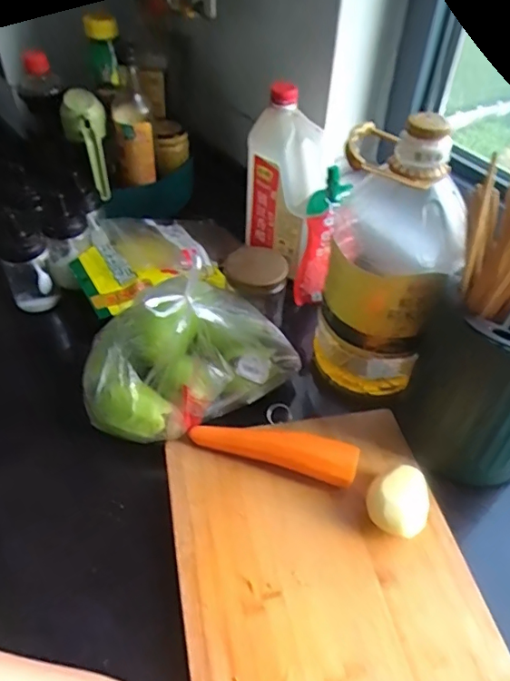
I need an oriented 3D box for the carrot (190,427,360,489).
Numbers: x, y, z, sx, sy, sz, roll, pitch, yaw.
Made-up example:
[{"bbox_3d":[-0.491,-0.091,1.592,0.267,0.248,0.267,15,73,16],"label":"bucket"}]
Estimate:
[{"bbox_3d":[0.019,0.116,0.592,0.184,0.039,0.040,15,48,11],"label":"carrot"}]

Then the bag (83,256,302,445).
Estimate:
[{"bbox_3d":[-0.077,-0.008,0.618,0.254,0.137,0.175,-16,49,-17],"label":"bag"}]

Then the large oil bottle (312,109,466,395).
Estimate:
[{"bbox_3d":[0.151,-0.084,0.627,0.140,0.309,0.146,13,47,10],"label":"large oil bottle"}]

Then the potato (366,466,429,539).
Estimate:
[{"bbox_3d":[0.145,0.160,0.545,0.058,0.037,0.072,19,48,15],"label":"potato"}]

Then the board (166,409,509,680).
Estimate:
[{"bbox_3d":[0.066,0.229,0.499,0.258,0.021,0.358,-8,47,-9],"label":"board"}]

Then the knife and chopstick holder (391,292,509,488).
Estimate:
[{"bbox_3d":[0.248,0.039,0.564,0.146,0.194,0.139,-23,51,-22],"label":"knife and chopstick holder"}]

